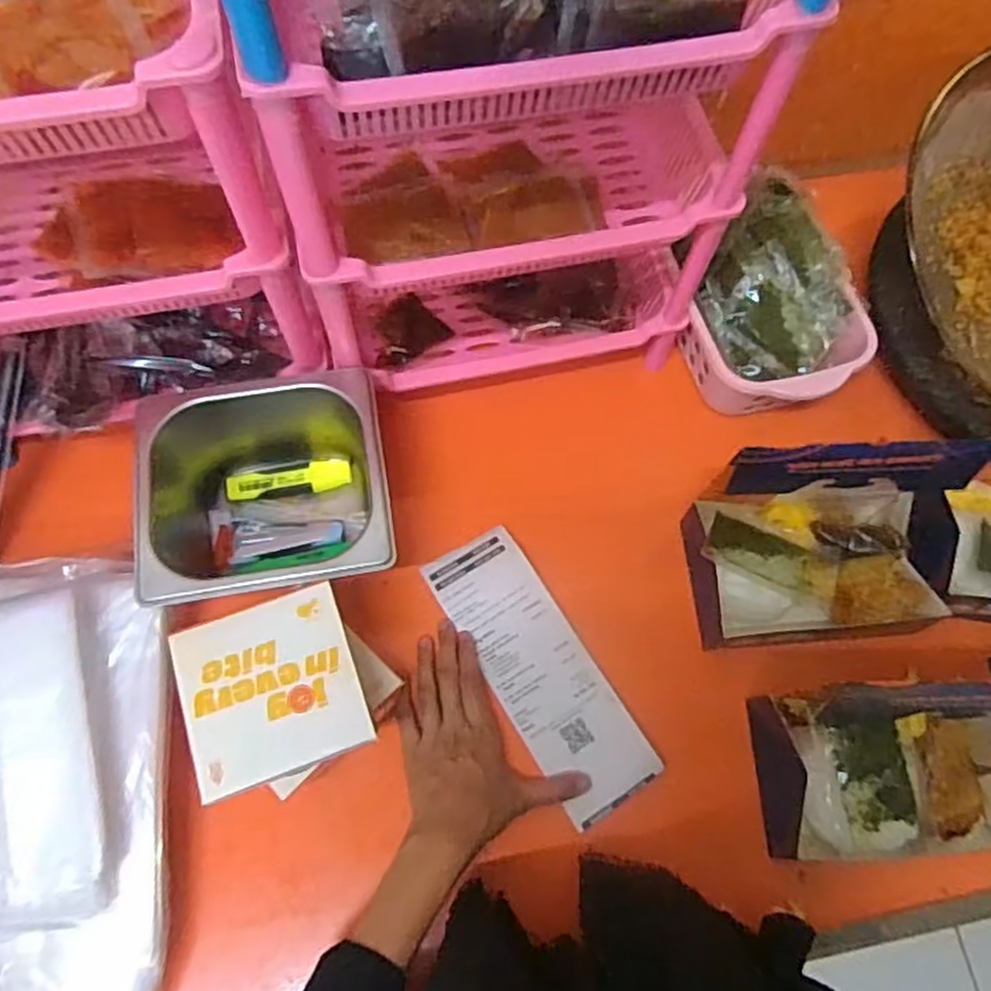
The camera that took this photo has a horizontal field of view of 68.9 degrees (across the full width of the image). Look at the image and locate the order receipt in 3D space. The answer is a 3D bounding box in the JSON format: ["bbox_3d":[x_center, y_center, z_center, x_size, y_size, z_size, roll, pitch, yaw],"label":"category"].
[{"bbox_3d":[0.033,0.132,0.561,0.079,0.011,0.226,-31,72,-13],"label":"order receipt"}]

